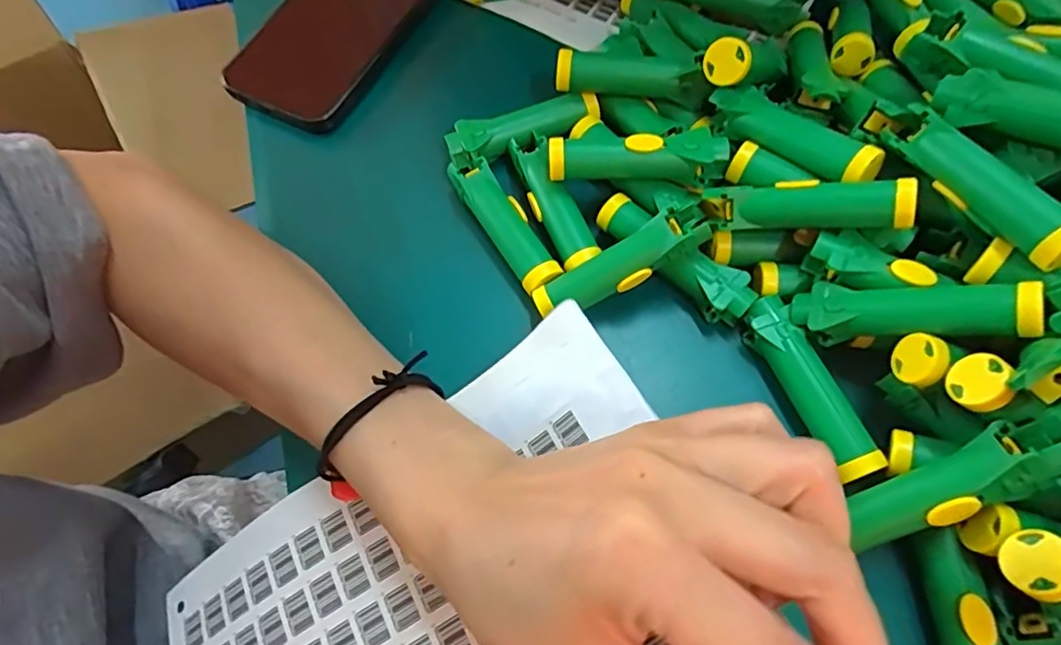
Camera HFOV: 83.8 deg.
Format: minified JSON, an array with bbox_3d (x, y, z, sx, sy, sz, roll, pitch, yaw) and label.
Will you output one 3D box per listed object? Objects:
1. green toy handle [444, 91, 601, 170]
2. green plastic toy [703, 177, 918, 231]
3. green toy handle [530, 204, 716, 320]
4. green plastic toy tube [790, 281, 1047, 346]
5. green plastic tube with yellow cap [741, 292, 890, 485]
[{"bbox_3d":[-0.004,-0.101,0.307,0.080,0.015,0.019,-16,67,-4],"label":"green toy handle"},{"bbox_3d":[0.115,-0.048,0.248,0.077,0.016,0.016,4,65,26],"label":"green plastic toy"},{"bbox_3d":[0.039,-0.025,0.262,0.081,0.014,0.019,-28,66,14],"label":"green toy handle"},{"bbox_3d":[0.146,-0.004,0.230,0.080,0.015,0.021,-1,61,40],"label":"green plastic toy tube"},{"bbox_3d":[0.116,0.026,0.247,0.022,0.016,0.079,-24,67,-7],"label":"green plastic tube with yellow cap"}]

